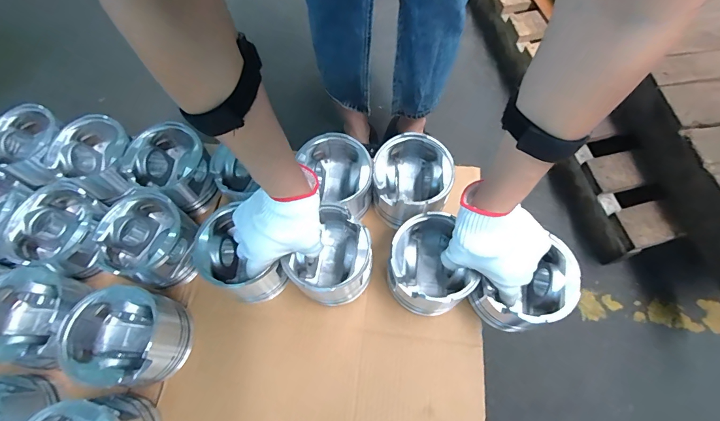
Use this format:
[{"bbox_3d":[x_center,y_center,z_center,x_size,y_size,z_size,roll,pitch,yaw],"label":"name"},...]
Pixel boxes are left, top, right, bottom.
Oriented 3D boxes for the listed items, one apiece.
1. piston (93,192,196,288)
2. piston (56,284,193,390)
[{"bbox_3d":[-0.277,0.042,0.499,0.101,0.080,0.105,0,65,1],"label":"piston"},{"bbox_3d":[-0.278,0.153,0.450,0.113,0.090,0.105,0,65,1],"label":"piston"}]

